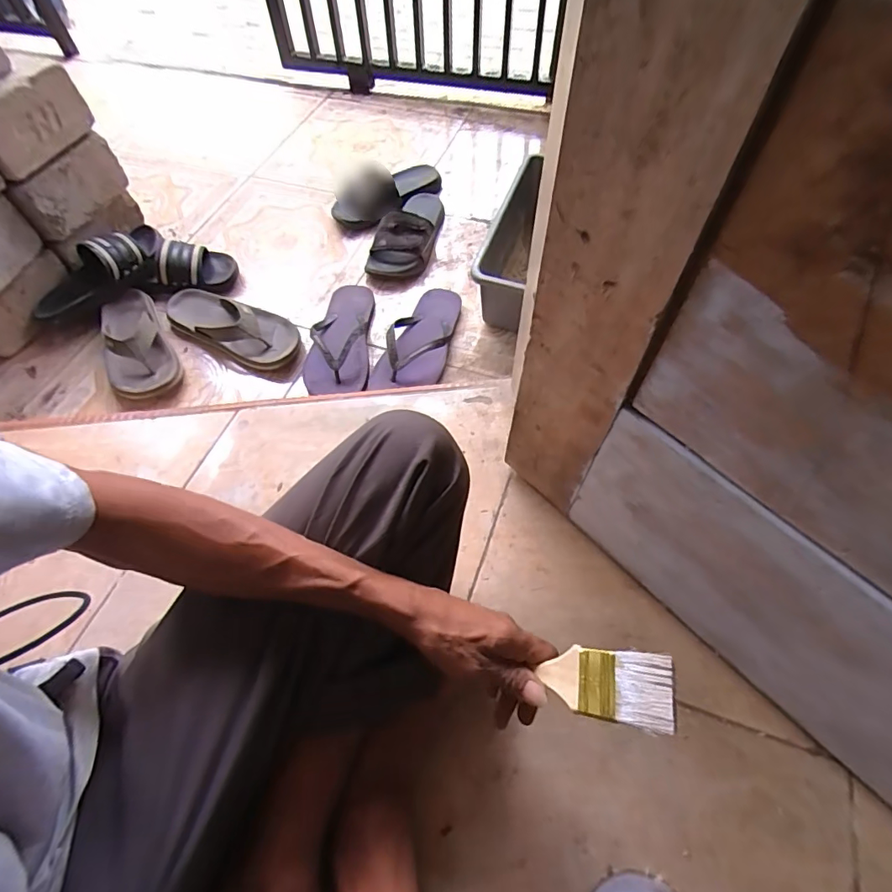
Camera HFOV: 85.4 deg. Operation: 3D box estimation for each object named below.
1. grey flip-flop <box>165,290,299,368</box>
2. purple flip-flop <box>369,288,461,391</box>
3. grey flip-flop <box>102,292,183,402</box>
[{"bbox_3d":[-0.386,-0.222,0.868,0.294,0.062,0.113,25,64,15],"label":"grey flip-flop"},{"bbox_3d":[-0.043,-0.194,0.832,0.112,0.056,0.253,13,61,9],"label":"purple flip-flop"},{"bbox_3d":[-0.549,-0.183,0.843,0.109,0.058,0.262,-29,63,-14],"label":"grey flip-flop"}]

